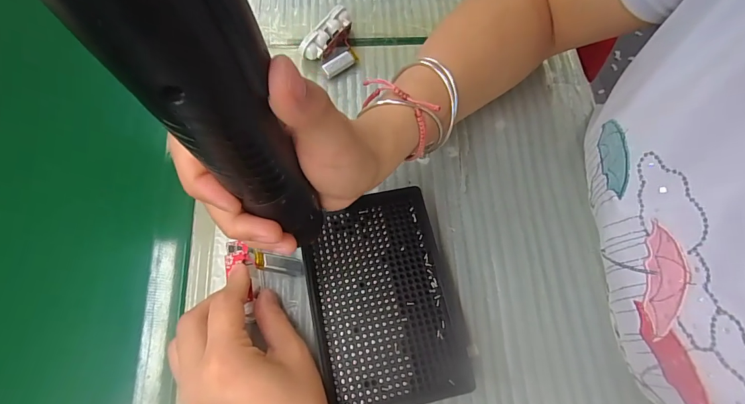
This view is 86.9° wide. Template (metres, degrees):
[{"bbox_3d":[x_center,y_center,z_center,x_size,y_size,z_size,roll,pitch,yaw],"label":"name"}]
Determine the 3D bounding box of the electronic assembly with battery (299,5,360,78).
[{"bbox_3d":[-0.030,-0.142,0.352,0.041,0.022,0.058,37,72,13],"label":"electronic assembly with battery"}]

